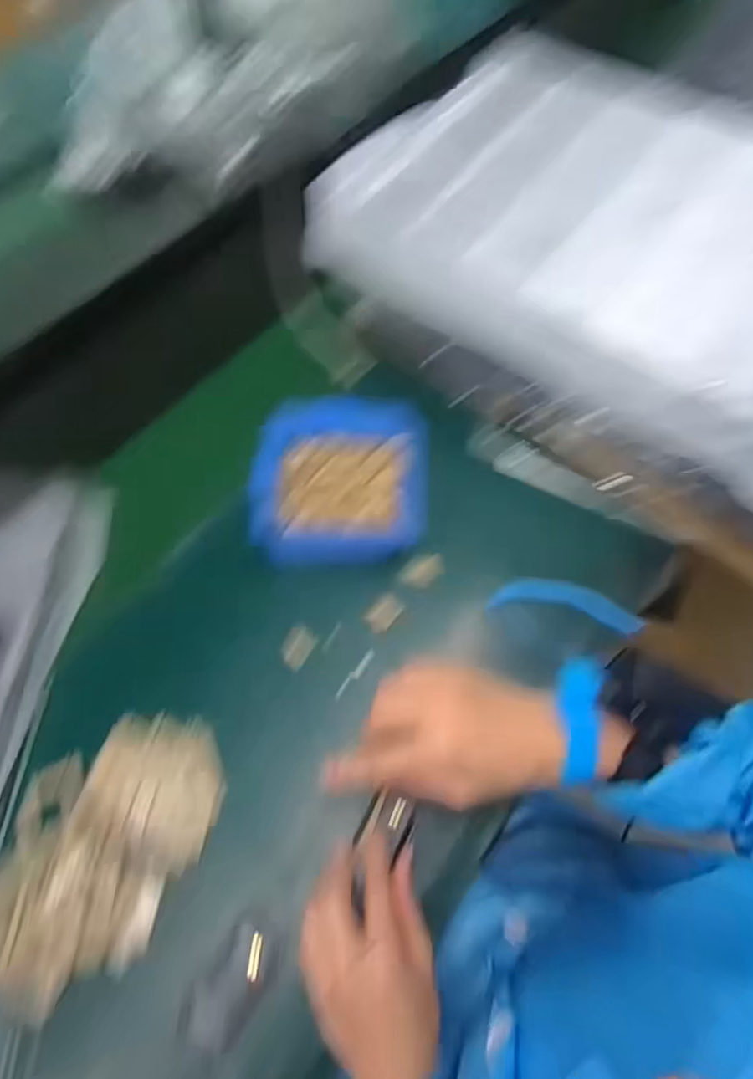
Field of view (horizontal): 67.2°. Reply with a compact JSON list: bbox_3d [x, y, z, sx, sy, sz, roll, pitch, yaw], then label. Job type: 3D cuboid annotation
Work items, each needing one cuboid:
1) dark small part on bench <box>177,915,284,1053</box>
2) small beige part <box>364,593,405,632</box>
[{"bbox_3d":[-0.094,0.293,0.375,0.042,0.008,0.074,32,69,17],"label":"dark small part on bench"},{"bbox_3d":[0.007,0.063,0.490,0.023,0.004,0.033,38,71,19],"label":"small beige part"}]

